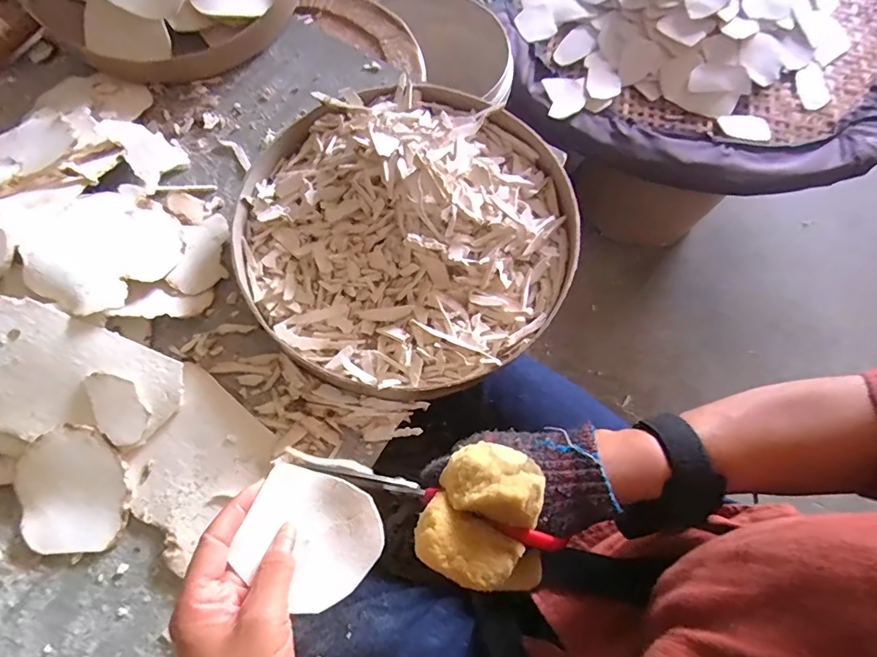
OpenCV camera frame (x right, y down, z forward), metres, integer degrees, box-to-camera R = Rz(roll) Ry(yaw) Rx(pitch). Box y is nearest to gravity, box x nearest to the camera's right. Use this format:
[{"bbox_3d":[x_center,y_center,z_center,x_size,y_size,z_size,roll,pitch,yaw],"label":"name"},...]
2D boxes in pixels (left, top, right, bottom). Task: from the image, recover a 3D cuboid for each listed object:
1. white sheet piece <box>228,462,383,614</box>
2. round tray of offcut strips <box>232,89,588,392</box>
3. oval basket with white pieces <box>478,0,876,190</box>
[{"bbox_3d":[-0.079,0.130,0.296,0.083,0.005,0.073,19,70,8],"label":"white sheet piece"},{"bbox_3d":[-0.030,-0.096,0.420,0.299,0.058,0.294,1,72,-2],"label":"round tray of offcut strips"},{"bbox_3d":[0.473,-0.595,0.858,0.842,0.143,0.647,27,73,6],"label":"oval basket with white pieces"}]

